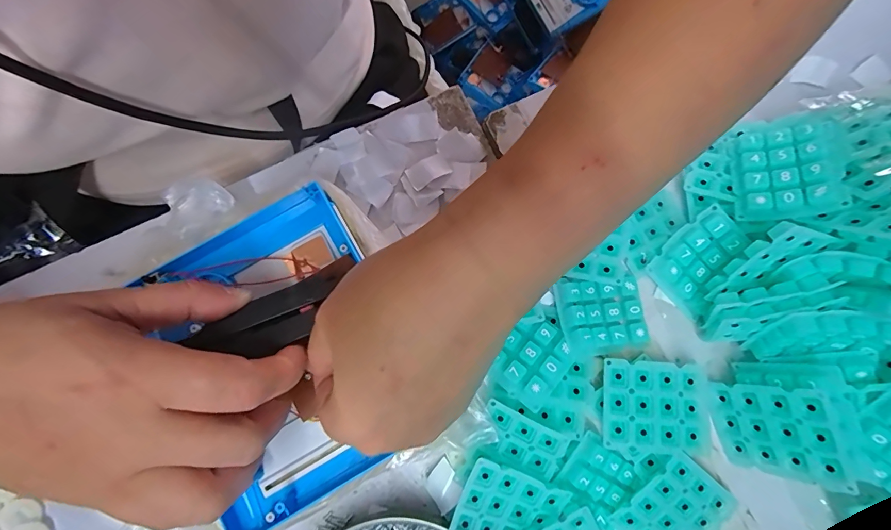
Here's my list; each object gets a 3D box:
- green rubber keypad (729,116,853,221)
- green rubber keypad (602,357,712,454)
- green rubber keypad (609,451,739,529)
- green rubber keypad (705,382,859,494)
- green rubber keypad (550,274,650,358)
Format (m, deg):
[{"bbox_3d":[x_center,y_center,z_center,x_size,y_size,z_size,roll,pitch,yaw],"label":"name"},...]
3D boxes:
[{"bbox_3d":[0.197,-0.058,0.232,0.049,0.008,0.061,-6,67,35],"label":"green rubber keypad"},{"bbox_3d":[0.122,0.082,0.233,0.058,0.004,0.048,2,80,1],"label":"green rubber keypad"},{"bbox_3d":[0.132,0.143,0.230,0.049,0.004,0.058,41,96,-2],"label":"green rubber keypad"},{"bbox_3d":[0.178,0.091,0.219,0.004,0.059,0.049,-11,85,-29],"label":"green rubber keypad"},{"bbox_3d":[0.096,0.030,0.246,0.053,0.012,0.046,-10,80,-1],"label":"green rubber keypad"}]

